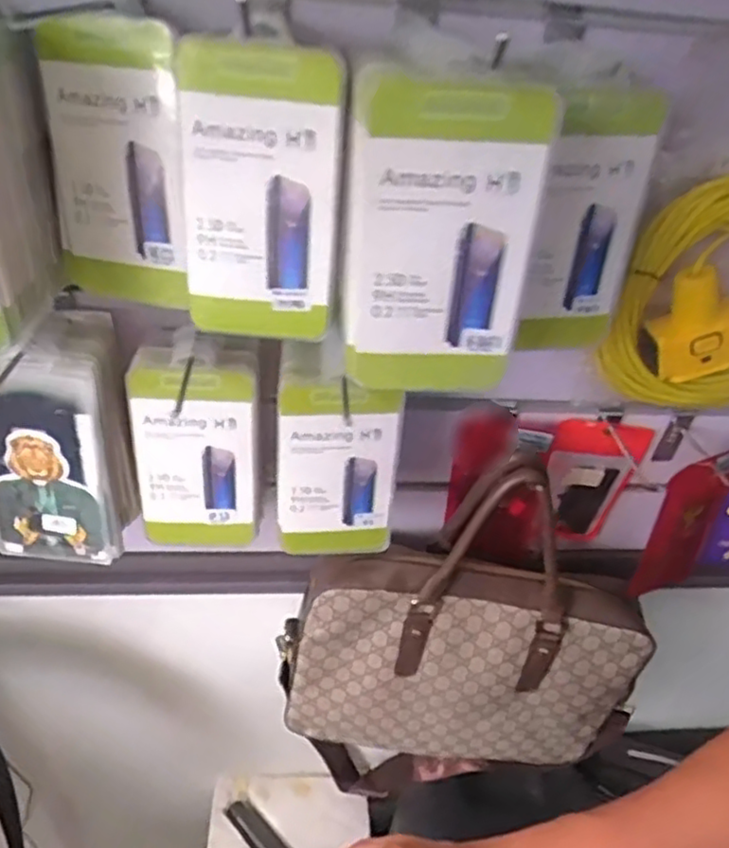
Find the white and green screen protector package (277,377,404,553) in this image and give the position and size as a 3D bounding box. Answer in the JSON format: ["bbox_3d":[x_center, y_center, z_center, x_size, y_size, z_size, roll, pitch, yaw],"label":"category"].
[{"bbox_3d":[-0.021,0.037,0.534,0.091,0.164,0.018,2,38,-6],"label":"white and green screen protector package"}]

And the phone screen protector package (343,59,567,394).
[{"bbox_3d":[0.040,-0.097,0.362,0.100,0.159,0.042,11,38,5],"label":"phone screen protector package"}]

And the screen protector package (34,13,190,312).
[{"bbox_3d":[-0.153,-0.158,0.423,0.104,0.163,0.020,19,39,16],"label":"screen protector package"}]

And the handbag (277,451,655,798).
[{"bbox_3d":[0.101,0.226,0.706,0.371,0.403,0.100,3,38,-5],"label":"handbag"}]

